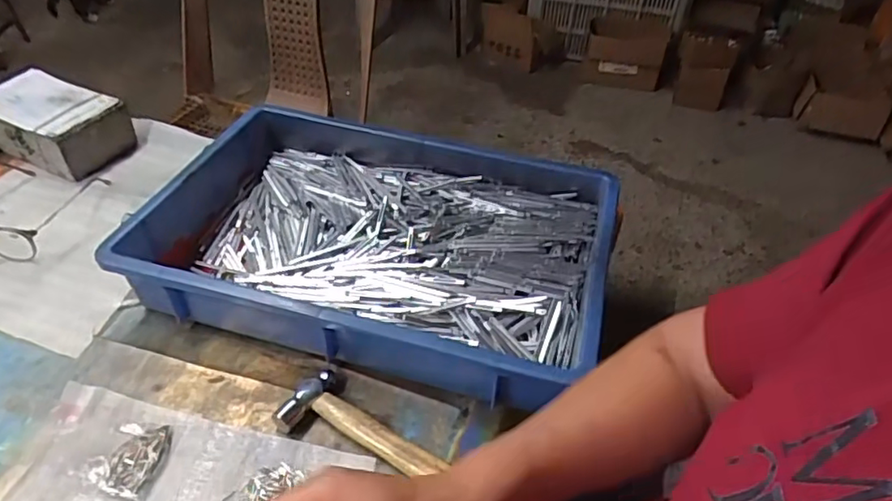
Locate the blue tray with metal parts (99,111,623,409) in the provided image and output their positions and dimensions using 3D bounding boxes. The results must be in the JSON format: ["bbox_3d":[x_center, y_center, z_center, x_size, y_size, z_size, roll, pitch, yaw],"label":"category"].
[{"bbox_3d":[-0.069,-0.010,0.606,0.441,0.086,0.287,13,43,10],"label":"blue tray with metal parts"}]

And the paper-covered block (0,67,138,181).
[{"bbox_3d":[-0.489,-0.162,0.738,0.154,0.070,0.098,18,44,16],"label":"paper-covered block"}]

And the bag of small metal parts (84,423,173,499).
[{"bbox_3d":[-0.241,0.156,0.456,0.043,0.019,0.058,14,43,12],"label":"bag of small metal parts"}]

